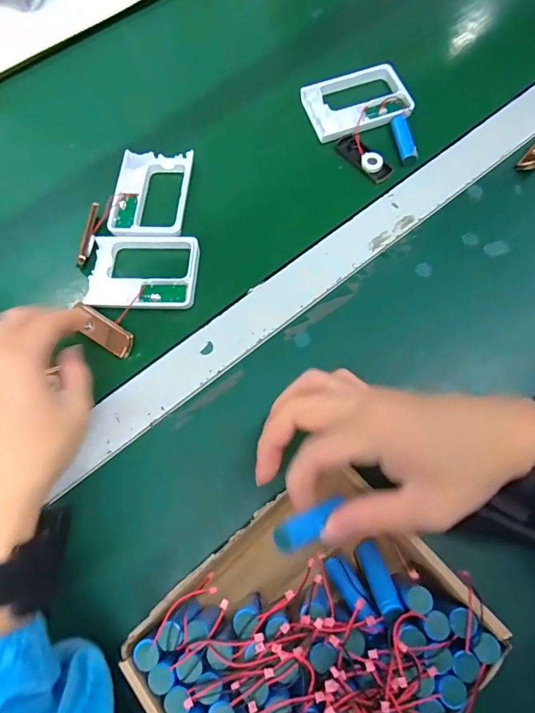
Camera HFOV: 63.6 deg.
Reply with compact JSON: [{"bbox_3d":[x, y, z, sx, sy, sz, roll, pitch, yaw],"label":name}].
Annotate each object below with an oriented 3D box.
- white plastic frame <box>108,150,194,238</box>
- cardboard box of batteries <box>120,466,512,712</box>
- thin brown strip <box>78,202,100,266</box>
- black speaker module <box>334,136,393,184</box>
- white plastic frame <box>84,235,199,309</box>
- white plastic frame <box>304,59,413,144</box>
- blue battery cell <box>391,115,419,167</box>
[{"bbox_3d":[-0.108,-0.153,0.404,0.068,0.007,0.094,3,70,3],"label":"white plastic frame"},{"bbox_3d":[0.025,0.162,0.247,0.168,0.057,0.140,-40,74,-11],"label":"cardboard box of batteries"},{"bbox_3d":[-0.160,-0.112,0.387,0.008,0.011,0.065,3,70,3],"label":"thin brown strip"},{"bbox_3d":[0.091,-0.190,0.409,0.020,0.007,0.063,-37,73,-11],"label":"black speaker module"},{"bbox_3d":[-0.107,-0.075,0.373,0.093,0.007,0.074,1,70,3],"label":"white plastic frame"},{"bbox_3d":[0.089,-0.254,0.430,0.096,0.015,0.076,-18,71,-4],"label":"white plastic frame"},{"bbox_3d":[0.130,-0.207,0.408,0.013,0.011,0.056,-7,70,0],"label":"blue battery cell"}]

